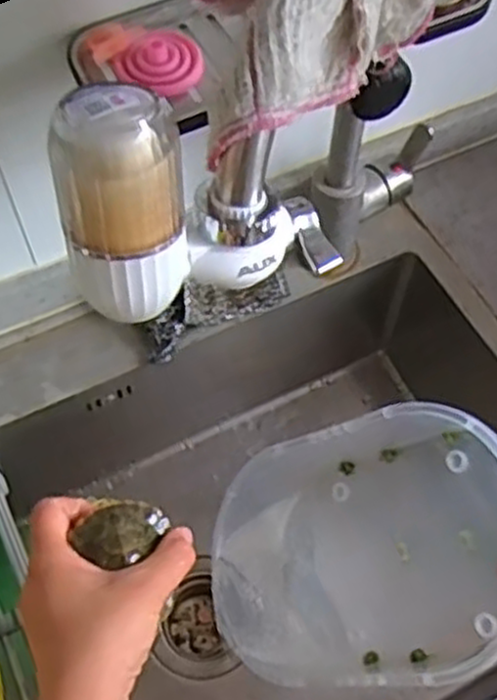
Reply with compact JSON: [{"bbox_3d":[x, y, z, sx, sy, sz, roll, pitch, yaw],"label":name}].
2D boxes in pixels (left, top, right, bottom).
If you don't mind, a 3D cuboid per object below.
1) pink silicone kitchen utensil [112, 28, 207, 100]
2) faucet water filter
[{"bbox_3d":[-0.053,-0.180,0.474,0.048,0.014,0.047,0,59,-1],"label":"pink silicone kitchen utensil"},{"bbox_3d":[-0.023,-0.075,0.363,0.129,0.097,0.062,-19,62,-12],"label":"faucet water filter"}]

